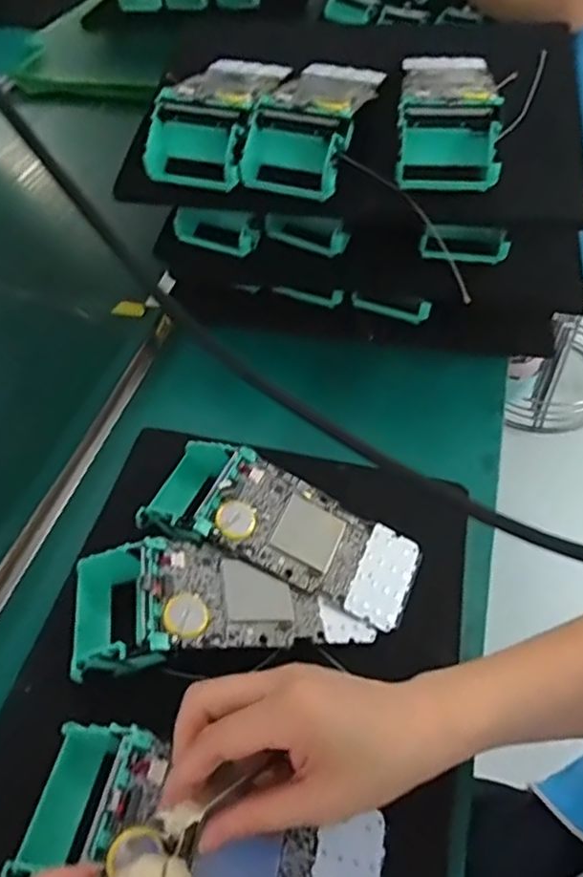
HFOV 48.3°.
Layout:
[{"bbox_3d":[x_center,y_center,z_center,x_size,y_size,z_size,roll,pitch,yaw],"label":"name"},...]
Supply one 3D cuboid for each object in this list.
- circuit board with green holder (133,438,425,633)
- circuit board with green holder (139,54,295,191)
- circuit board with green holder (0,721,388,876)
[{"bbox_3d":[-0.009,0.060,0.417,0.177,0.054,0.079,18,52,16],"label":"circuit board with green holder"},{"bbox_3d":[-0.051,-0.257,0.508,0.075,0.049,0.164,10,50,10],"label":"circuit board with green holder"},{"bbox_3d":[-0.039,0.191,0.302,0.168,0.046,0.076,21,52,4],"label":"circuit board with green holder"}]

